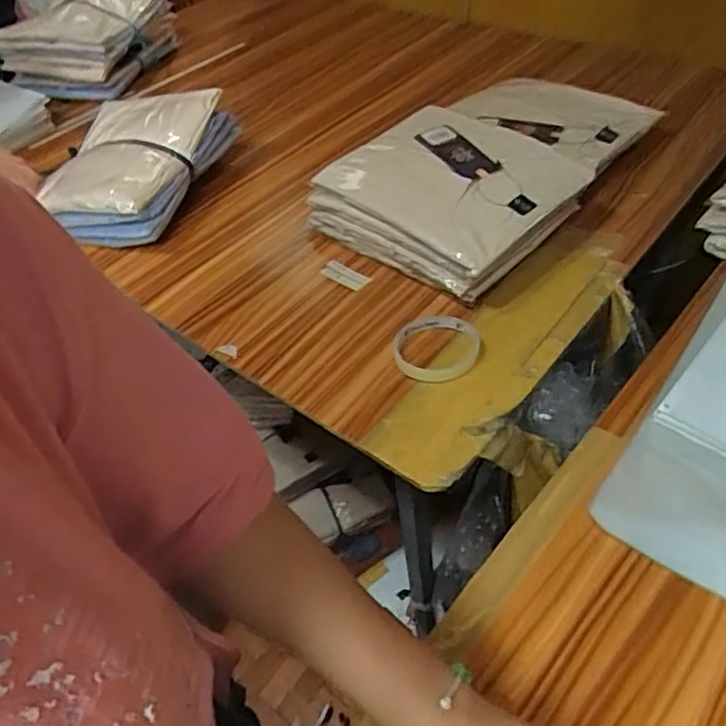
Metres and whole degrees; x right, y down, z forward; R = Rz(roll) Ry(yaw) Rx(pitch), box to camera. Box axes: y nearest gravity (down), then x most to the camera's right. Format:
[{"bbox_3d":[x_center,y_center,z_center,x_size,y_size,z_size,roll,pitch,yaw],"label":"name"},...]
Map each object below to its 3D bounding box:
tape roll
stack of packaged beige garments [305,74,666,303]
[{"bbox_3d":[0.072,-0.015,0.639,0.083,0.015,0.080,-4,45,3],"label":"tape roll"},{"bbox_3d":[0.166,-0.257,0.813,0.265,0.106,0.456,26,53,29],"label":"stack of packaged beige garments"}]

